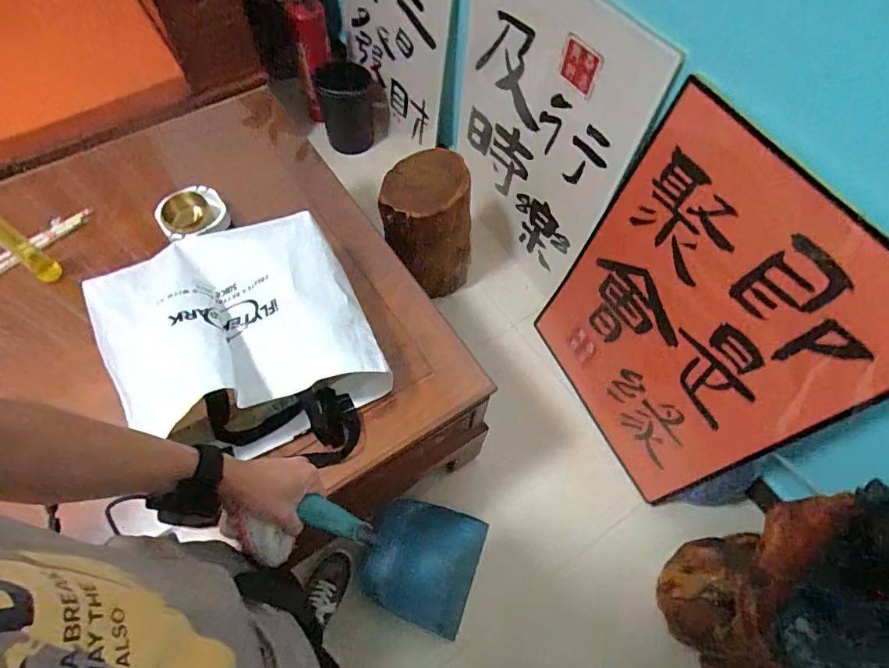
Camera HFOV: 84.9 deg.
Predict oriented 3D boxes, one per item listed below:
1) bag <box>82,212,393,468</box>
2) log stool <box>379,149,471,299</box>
[{"bbox_3d":[-0.321,0.024,0.798,0.383,0.193,0.409,-26,65,-14],"label":"bag"},{"bbox_3d":[-0.049,-0.296,1.377,0.236,0.370,0.202,-10,62,-5],"label":"log stool"}]

